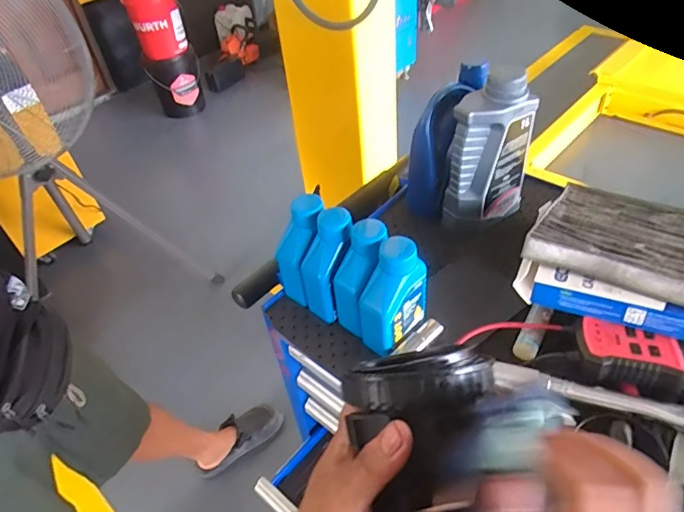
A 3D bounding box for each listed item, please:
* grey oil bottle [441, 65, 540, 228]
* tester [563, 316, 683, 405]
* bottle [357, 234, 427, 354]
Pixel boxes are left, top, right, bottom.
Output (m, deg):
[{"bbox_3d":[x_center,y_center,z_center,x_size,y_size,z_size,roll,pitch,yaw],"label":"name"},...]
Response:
[{"bbox_3d":[0.197,-0.138,0.681,0.119,0.195,0.063,-27,47,-19],"label":"grey oil bottle"},{"bbox_3d":[0.319,0.111,0.516,0.151,0.034,0.063,11,47,18],"label":"tester"},{"bbox_3d":[0.054,0.046,0.559,0.050,0.113,0.085,25,52,29],"label":"bottle"}]

